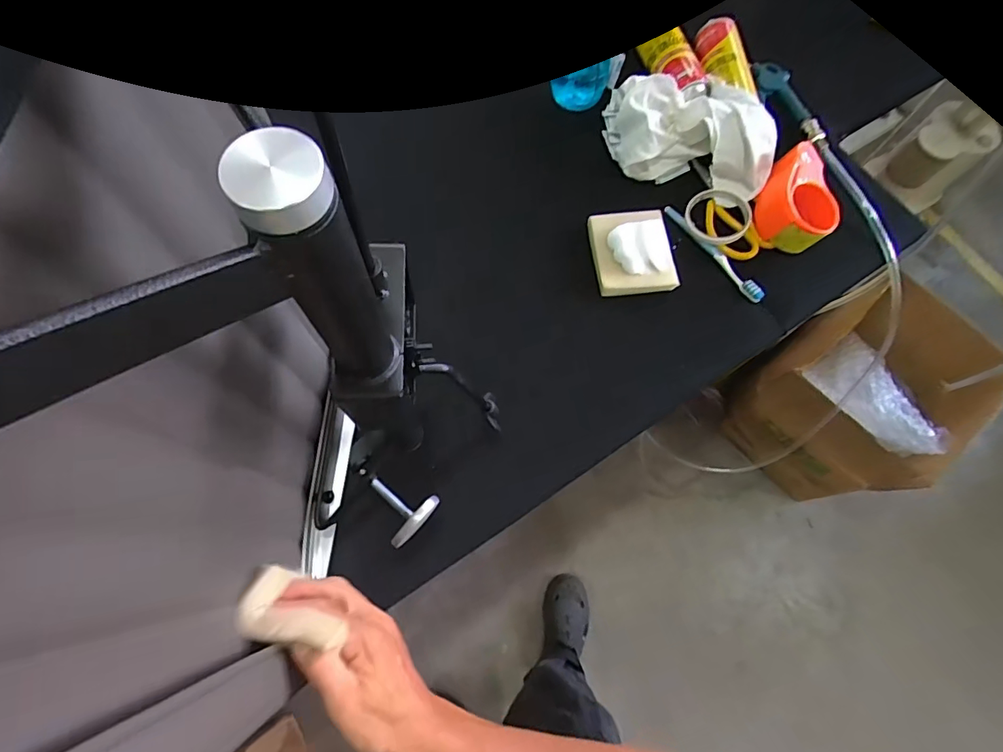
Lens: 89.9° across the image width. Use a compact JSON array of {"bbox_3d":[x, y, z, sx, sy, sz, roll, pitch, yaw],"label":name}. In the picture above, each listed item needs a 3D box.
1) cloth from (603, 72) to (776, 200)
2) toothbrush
[{"bbox_3d":[0.270,-0.359,0.718,0.227,0.074,0.178,7,70,0],"label":"cloth"},{"bbox_3d":[0.295,-0.174,0.697,0.018,0.017,0.184,-34,75,-14],"label":"toothbrush"}]

